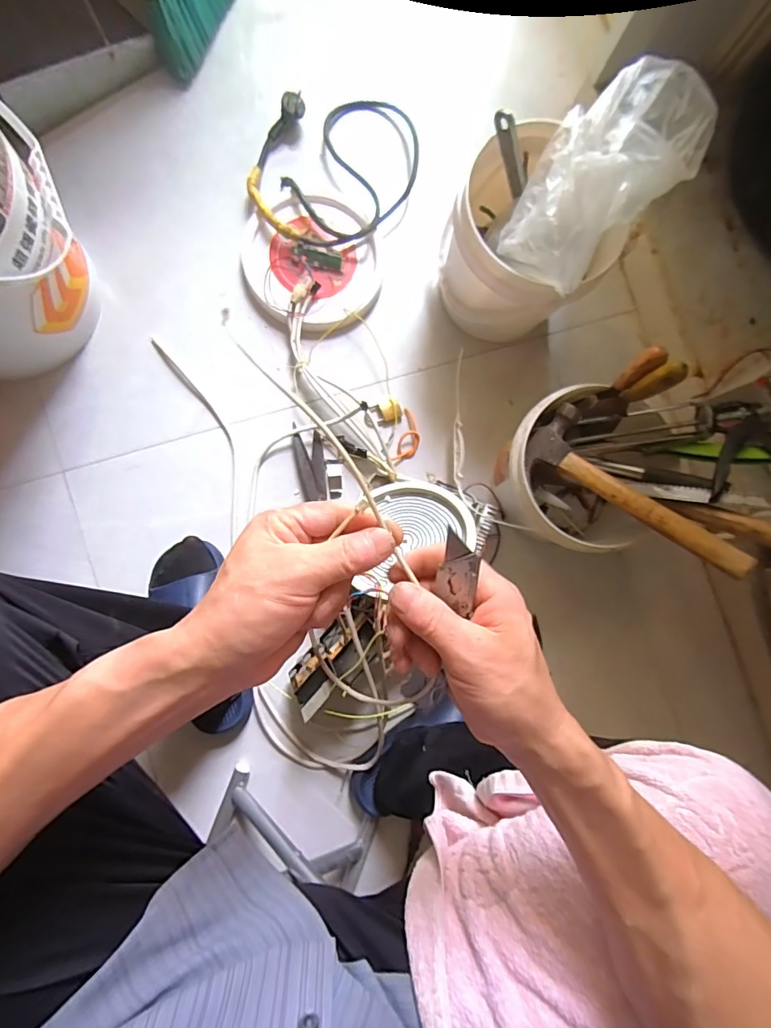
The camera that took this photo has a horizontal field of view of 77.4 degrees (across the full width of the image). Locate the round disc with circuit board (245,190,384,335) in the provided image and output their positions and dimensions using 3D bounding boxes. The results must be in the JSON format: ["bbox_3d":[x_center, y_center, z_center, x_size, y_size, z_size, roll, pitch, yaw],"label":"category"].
[{"bbox_3d":[-0.119,-0.400,0.774,0.219,0.047,0.206,1,86,-7],"label":"round disc with circuit board"}]

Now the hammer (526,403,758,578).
[{"bbox_3d":[0.323,-0.024,0.631,0.099,0.047,0.302,-45,65,-8],"label":"hammer"}]

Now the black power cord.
[{"bbox_3d":[-0.080,-0.572,0.790,0.244,0.060,0.313,36,82,-3],"label":"black power cord"}]

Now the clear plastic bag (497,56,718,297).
[{"bbox_3d":[0.272,-0.431,0.607,0.277,0.144,0.159,-44,92,-8],"label":"clear plastic bag"}]

